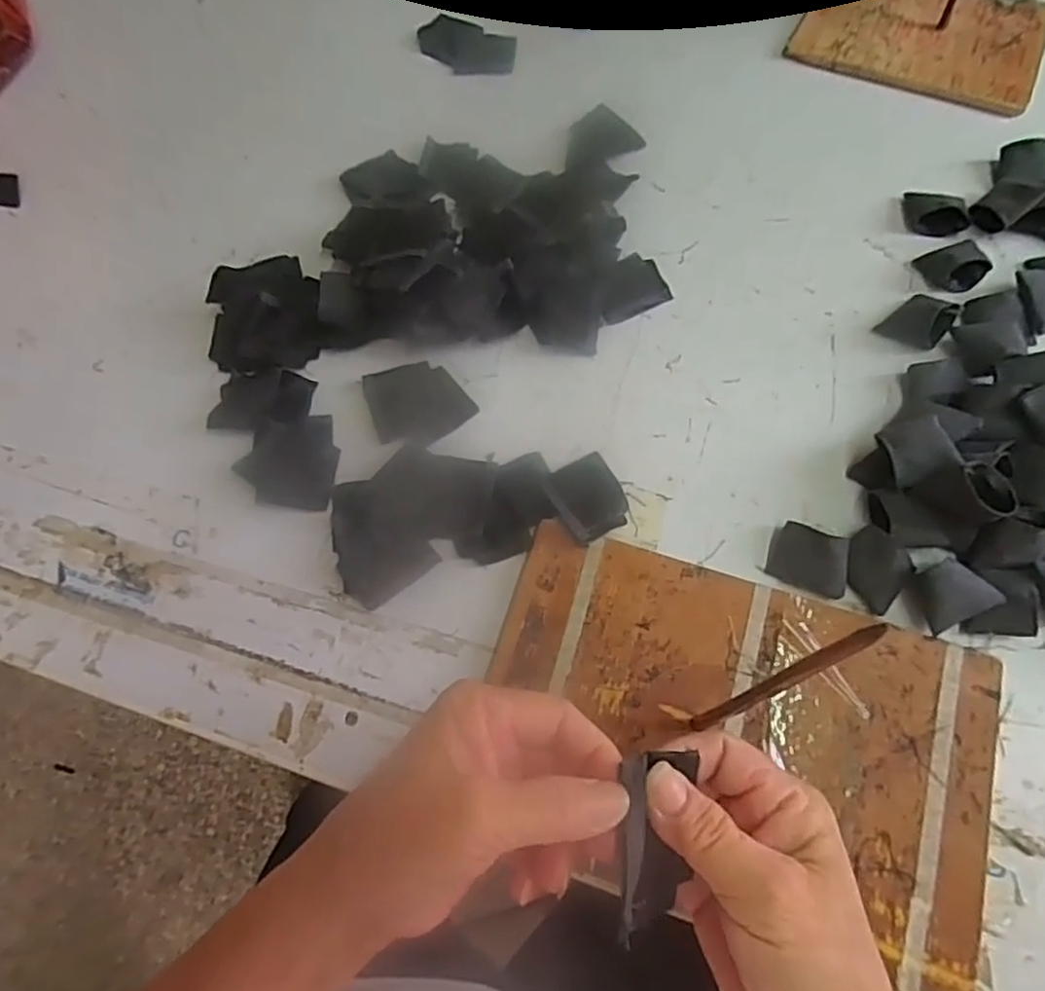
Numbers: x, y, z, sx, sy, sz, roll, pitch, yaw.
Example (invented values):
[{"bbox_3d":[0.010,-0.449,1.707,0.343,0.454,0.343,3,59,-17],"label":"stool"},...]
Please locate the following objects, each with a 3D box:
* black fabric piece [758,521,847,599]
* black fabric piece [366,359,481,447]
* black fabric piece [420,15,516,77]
[{"bbox_3d":[0.174,0.039,0.403,0.045,0.022,0.032,21,71,11],"label":"black fabric piece"},{"bbox_3d":[-0.075,-0.065,0.463,0.063,0.004,0.069,-37,71,-11],"label":"black fabric piece"},{"bbox_3d":[-0.050,-0.401,0.600,0.093,0.004,0.052,26,72,13],"label":"black fabric piece"}]

